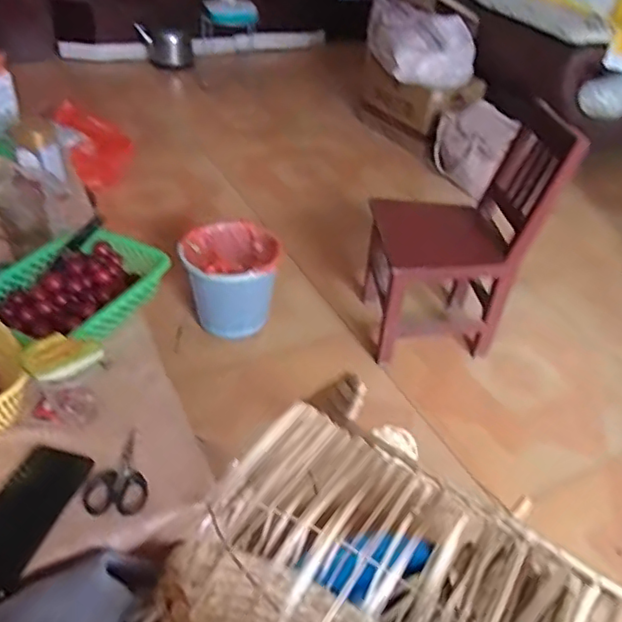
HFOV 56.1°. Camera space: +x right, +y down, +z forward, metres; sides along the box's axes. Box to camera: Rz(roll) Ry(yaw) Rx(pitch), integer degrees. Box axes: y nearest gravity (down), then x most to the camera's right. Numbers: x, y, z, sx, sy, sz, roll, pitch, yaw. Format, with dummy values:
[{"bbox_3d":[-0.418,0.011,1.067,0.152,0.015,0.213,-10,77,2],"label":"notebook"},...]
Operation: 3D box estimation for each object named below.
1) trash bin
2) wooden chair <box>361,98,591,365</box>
[{"bbox_3d":[-0.196,-0.077,1.474,0.230,0.224,0.230,-2,40,-8],"label":"trash bin"},{"bbox_3d":[0.338,-0.170,1.376,0.348,0.510,0.295,2,40,-3],"label":"wooden chair"}]

